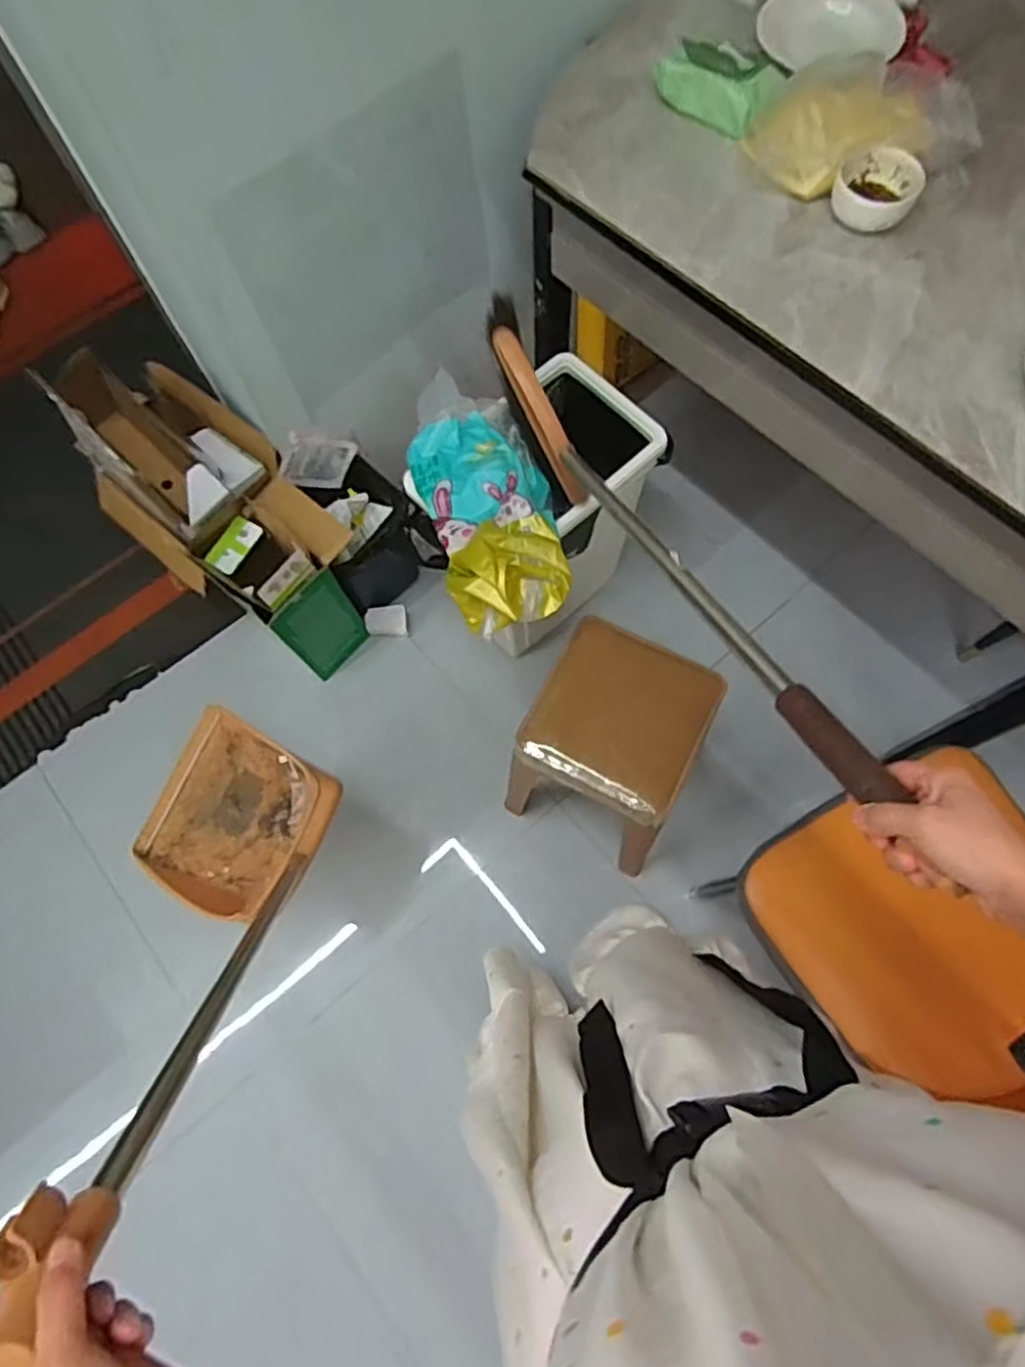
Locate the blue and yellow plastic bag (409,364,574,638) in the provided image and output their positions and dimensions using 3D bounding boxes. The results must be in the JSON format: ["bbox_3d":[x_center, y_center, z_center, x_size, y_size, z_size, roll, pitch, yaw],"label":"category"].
[{"bbox_3d":[-0.032,-0.274,1.058,0.194,0.128,0.425,-15,65,-4],"label":"blue and yellow plastic bag"}]

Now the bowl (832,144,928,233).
[{"bbox_3d":[0.474,-0.642,0.895,0.108,0.046,0.087,24,73,10],"label":"bowl"}]

